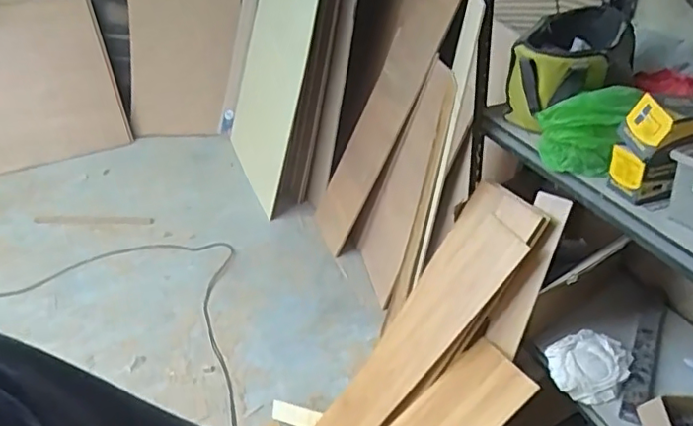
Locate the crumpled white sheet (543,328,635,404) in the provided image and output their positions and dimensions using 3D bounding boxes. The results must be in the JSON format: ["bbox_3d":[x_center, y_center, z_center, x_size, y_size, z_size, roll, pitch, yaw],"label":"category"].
[{"bbox_3d":[0.550,0.345,1.340,0.172,0.051,0.192,19,40,32],"label":"crumpled white sheet"}]

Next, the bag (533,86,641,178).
[{"bbox_3d":[0.471,-0.161,1.168,0.184,0.147,0.144,13,37,26],"label":"bag"}]

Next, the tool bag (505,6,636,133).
[{"bbox_3d":[0.512,-0.319,1.310,0.264,0.194,0.239,-14,34,-14],"label":"tool bag"}]

